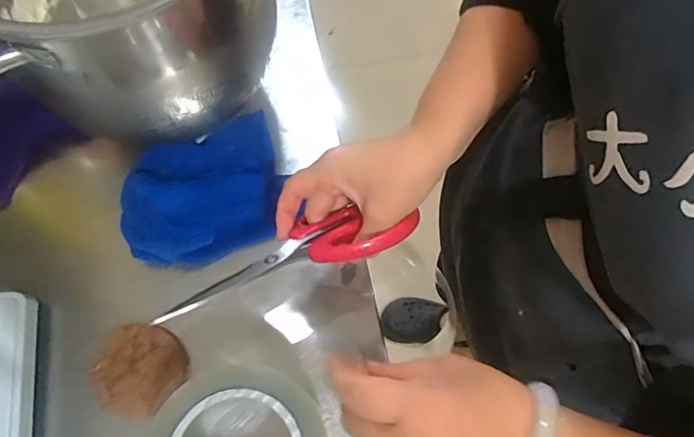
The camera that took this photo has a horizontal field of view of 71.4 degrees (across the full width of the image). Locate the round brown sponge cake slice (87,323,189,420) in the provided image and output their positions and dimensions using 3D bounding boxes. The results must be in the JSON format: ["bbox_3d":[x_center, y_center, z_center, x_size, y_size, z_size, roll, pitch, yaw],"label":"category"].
[{"bbox_3d":[-0.170,0.120,0.391,0.076,0.015,0.069,40,74,13],"label":"round brown sponge cake slice"}]

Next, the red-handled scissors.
[{"bbox_3d":[-0.041,0.026,0.341,0.180,0.013,0.066,-20,32,-9],"label":"red-handled scissors"}]

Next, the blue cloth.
[{"bbox_3d":[-0.129,-0.026,0.444,0.145,0.029,0.124,-23,71,-9],"label":"blue cloth"}]

